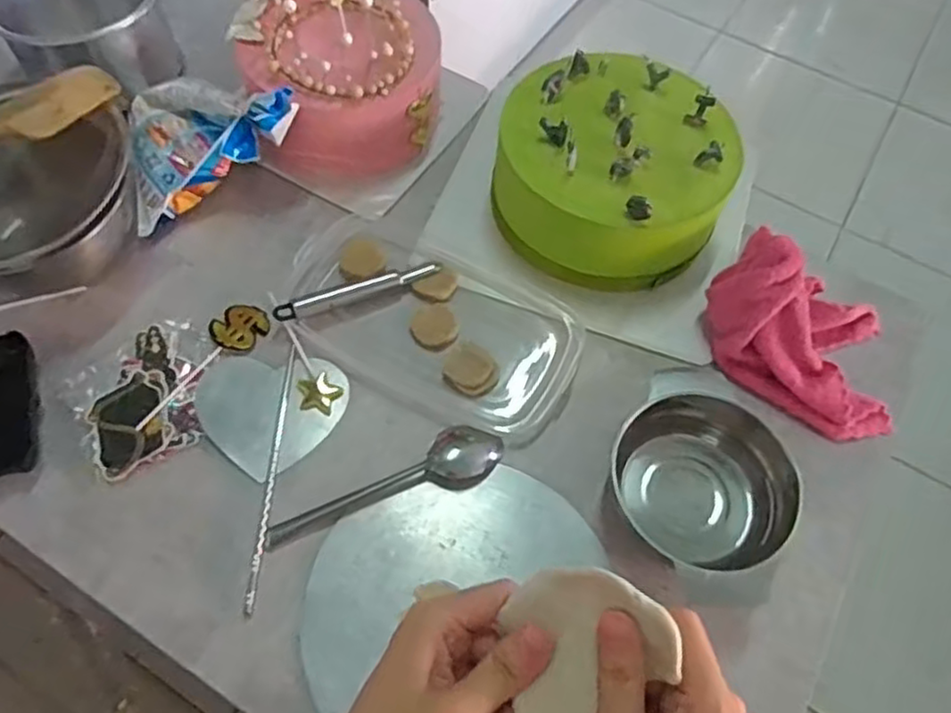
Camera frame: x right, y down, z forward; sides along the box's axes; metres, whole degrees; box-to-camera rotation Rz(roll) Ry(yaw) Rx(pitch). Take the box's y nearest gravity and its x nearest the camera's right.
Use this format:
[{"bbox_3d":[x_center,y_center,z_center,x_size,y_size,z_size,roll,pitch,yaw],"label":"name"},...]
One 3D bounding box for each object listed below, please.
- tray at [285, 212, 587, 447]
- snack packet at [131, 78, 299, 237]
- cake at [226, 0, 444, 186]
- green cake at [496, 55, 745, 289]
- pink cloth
[{"bbox_3d":[-0.032,-0.031,0.565,0.233,0.023,0.137,24,61,11],"label":"tray"},{"bbox_3d":[-0.238,-0.188,0.585,0.176,0.052,0.106,-31,84,2],"label":"snack packet"},{"bbox_3d":[-0.120,-0.254,0.623,0.167,0.123,0.147,-8,60,-8],"label":"cake"},{"bbox_3d":[0.114,-0.153,0.591,0.187,0.101,0.182,26,61,12],"label":"green cake"},{"bbox_3d":[0.261,-0.020,0.544,0.154,0.079,0.117,23,61,10],"label":"pink cloth"}]

